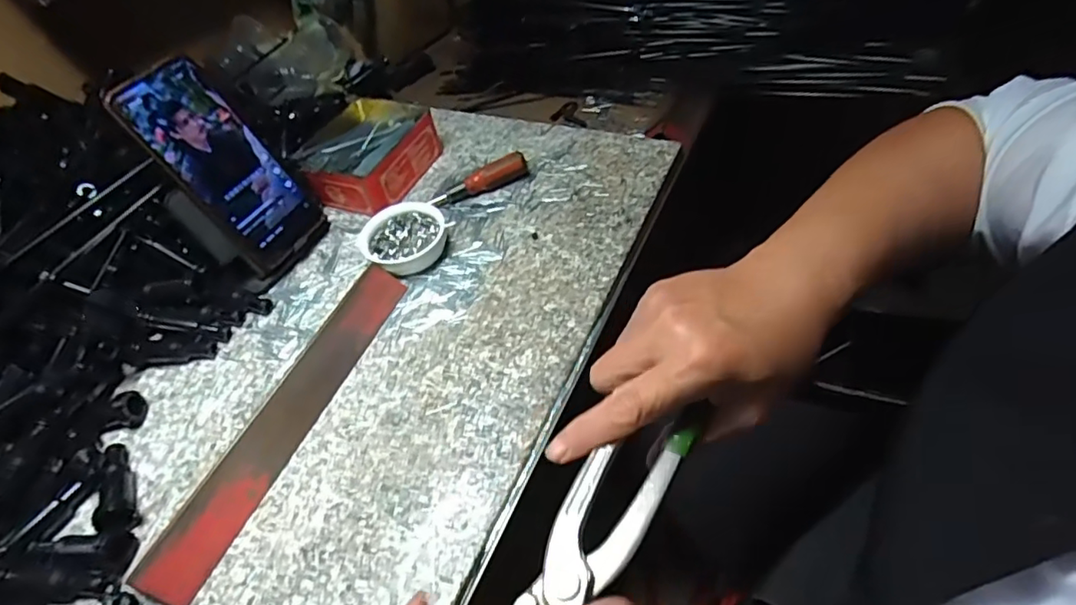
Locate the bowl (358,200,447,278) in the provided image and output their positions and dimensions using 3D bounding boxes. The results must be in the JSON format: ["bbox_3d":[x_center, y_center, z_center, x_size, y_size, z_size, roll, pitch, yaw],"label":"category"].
[{"bbox_3d":[-0.116,-0.057,0.497,0.069,0.024,0.065,-5,49,6],"label":"bowl"}]

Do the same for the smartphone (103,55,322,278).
[{"bbox_3d":[-0.255,-0.111,0.469,0.008,0.168,0.085,-2,44,43],"label":"smartphone"}]

